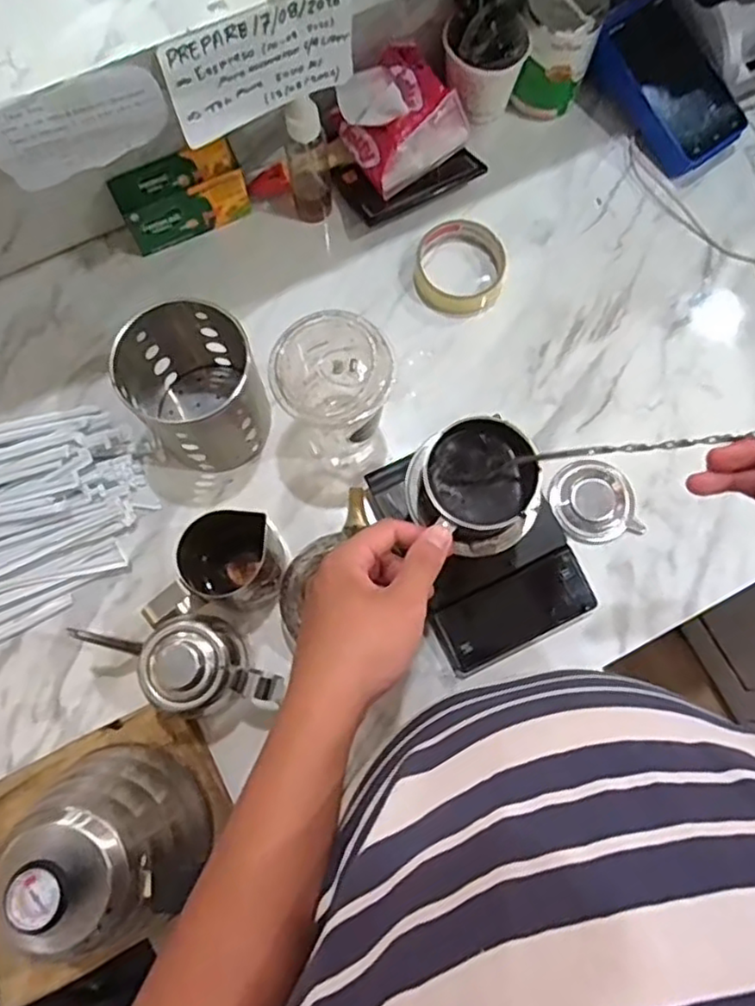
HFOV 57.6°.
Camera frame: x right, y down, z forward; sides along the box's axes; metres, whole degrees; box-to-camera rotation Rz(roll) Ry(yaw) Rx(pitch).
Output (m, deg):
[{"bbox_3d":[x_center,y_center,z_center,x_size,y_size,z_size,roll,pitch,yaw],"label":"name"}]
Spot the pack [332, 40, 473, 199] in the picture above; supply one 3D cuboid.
[{"bbox_3d":[0.020,-0.348,0.622,0.093,0.057,0.092,-36,80,-9],"label":"pack"}]

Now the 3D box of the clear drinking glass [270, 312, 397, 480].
[{"bbox_3d":[-0.033,-0.083,0.557,0.083,0.140,0.091,-4,77,-2],"label":"clear drinking glass"}]

